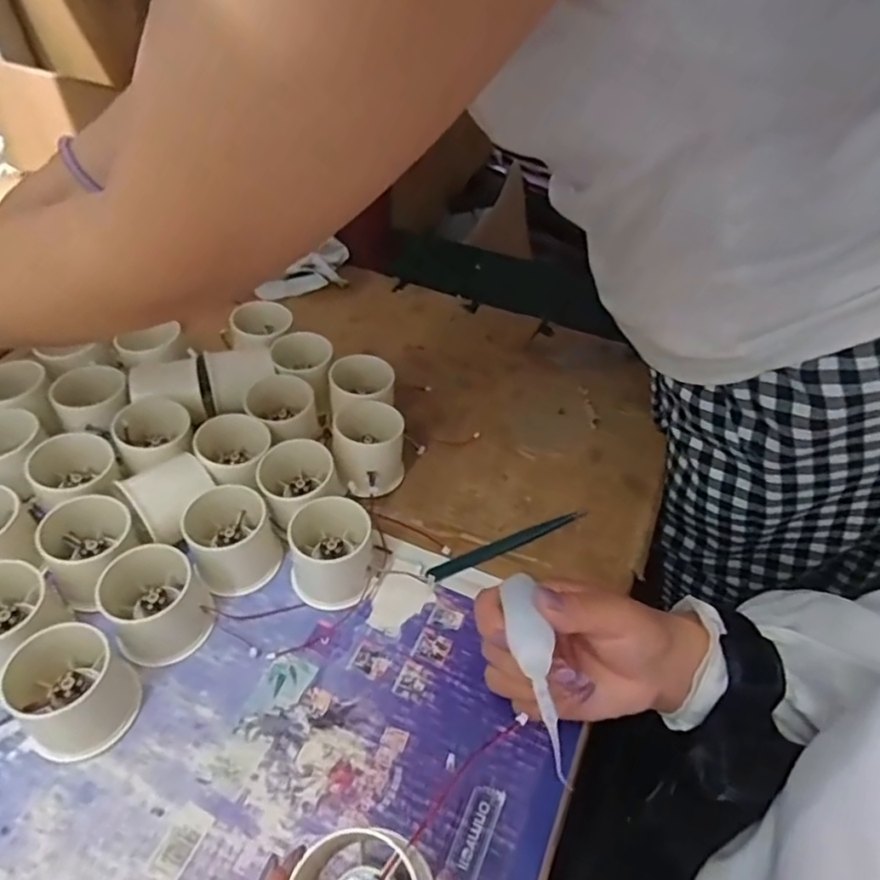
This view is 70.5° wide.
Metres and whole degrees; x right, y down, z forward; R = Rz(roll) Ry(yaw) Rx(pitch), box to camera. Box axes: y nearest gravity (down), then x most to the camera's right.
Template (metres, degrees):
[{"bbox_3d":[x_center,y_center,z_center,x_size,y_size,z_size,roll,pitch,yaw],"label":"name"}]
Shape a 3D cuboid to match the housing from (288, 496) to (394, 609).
[{"bbox_3d":[-0.068,0.069,0.410,0.061,0.044,0.064,2,45,-2],"label":"housing"}]

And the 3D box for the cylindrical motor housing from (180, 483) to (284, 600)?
[{"bbox_3d":[-0.137,0.063,0.410,0.053,0.045,0.062,-22,51,-23],"label":"cylindrical motor housing"}]

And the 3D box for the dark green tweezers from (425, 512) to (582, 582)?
[{"bbox_3d":[0.049,0.072,0.436,0.120,0.007,0.013,-16,48,-18],"label":"dark green tweezers"}]

